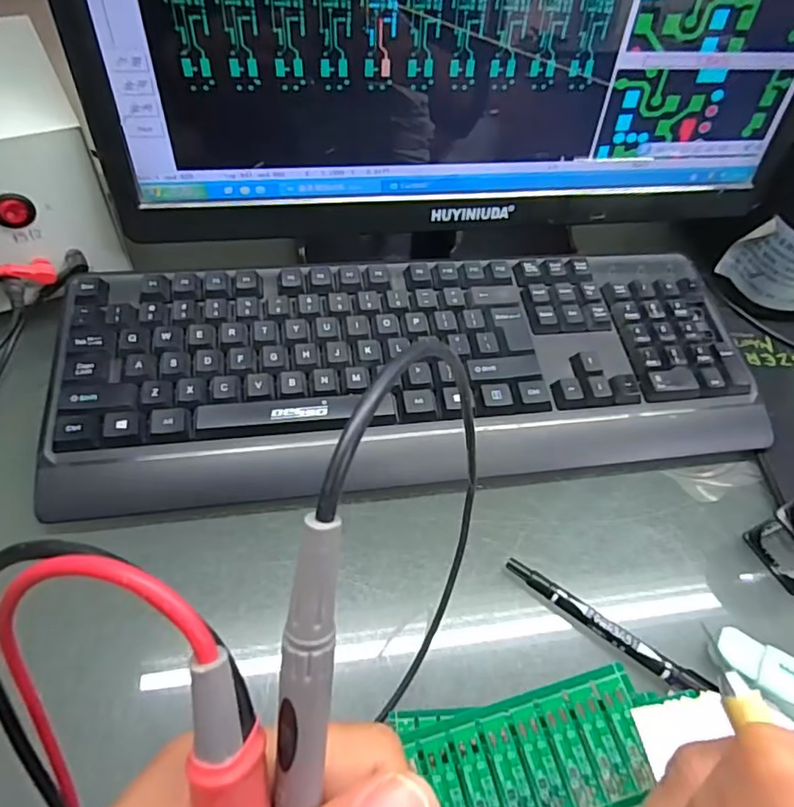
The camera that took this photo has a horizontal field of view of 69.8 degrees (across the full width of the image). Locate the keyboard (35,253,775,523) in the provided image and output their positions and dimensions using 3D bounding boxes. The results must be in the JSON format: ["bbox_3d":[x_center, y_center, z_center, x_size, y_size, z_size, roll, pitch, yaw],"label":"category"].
[{"bbox_3d":[0.018,-0.023,0.363,0.436,0.048,0.158,-4,52,-8],"label":"keyboard"}]

